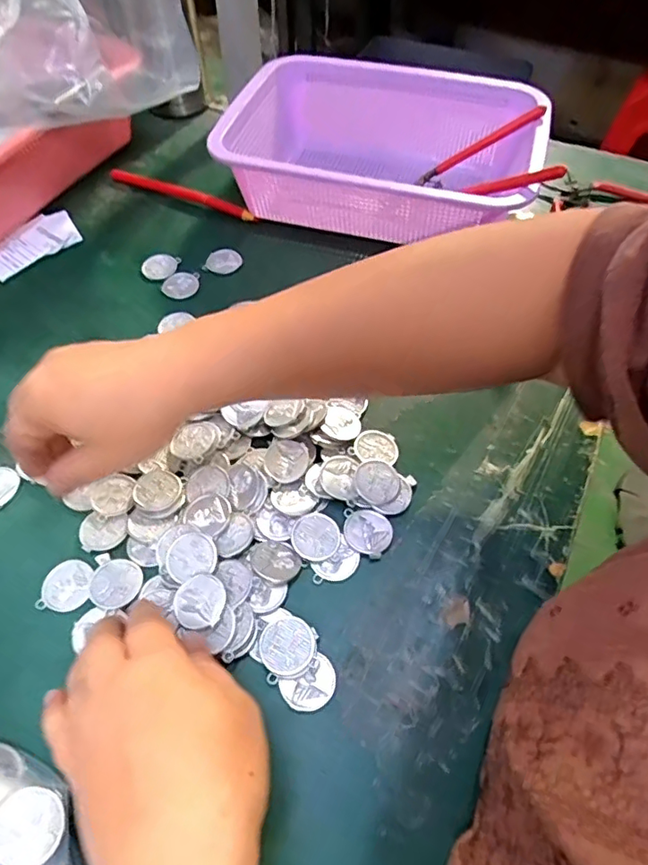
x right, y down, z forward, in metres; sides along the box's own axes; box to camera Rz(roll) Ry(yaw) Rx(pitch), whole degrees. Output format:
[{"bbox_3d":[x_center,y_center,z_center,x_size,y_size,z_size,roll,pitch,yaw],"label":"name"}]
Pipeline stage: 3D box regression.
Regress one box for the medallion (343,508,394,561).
[{"bbox_3d":[0.025,0.059,0.330,0.032,0.004,0.028,22,59,15],"label":"medallion"}]

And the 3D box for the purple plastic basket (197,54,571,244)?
[{"bbox_3d":[0.055,-0.244,0.490,0.261,0.077,0.187,13,58,9],"label":"purple plastic basket"}]

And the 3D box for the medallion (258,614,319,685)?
[{"bbox_3d":[-0.019,0.114,0.292,0.030,0.006,0.031,-1,56,2],"label":"medallion"}]

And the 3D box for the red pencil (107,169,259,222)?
[{"bbox_3d":[-0.135,-0.230,0.521,0.164,0.007,0.015,23,60,15],"label":"red pencil"}]

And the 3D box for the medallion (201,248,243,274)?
[{"bbox_3d":[-0.088,-0.150,0.475,0.029,0.004,0.028,19,59,13],"label":"medallion"}]

